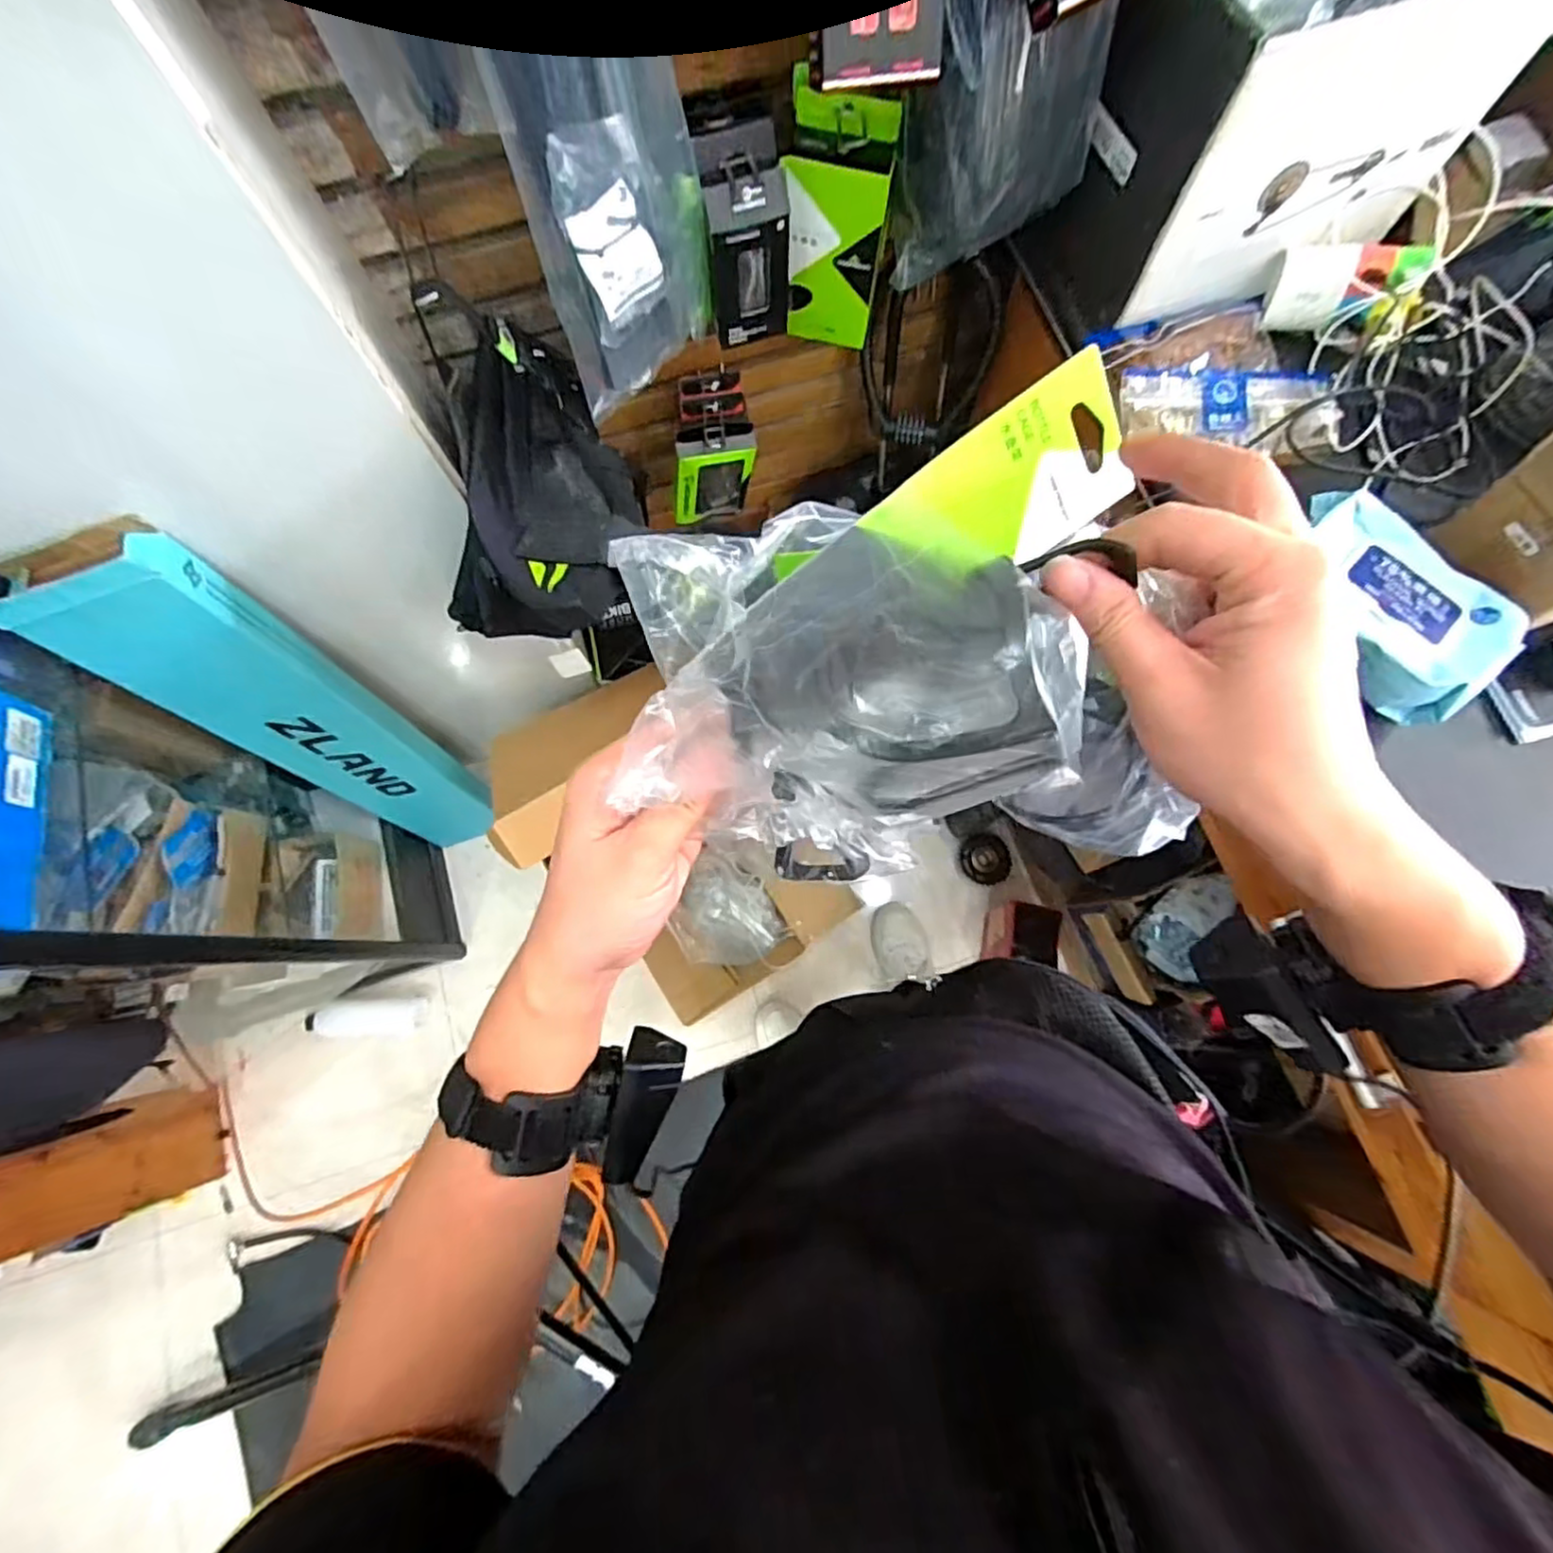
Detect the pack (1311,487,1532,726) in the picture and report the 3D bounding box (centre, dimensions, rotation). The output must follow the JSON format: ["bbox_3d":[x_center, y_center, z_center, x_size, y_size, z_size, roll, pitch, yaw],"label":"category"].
[{"bbox_3d":[0.516,-0.147,0.580,0.127,0.059,0.199,-35,78,-8],"label":"pack"}]

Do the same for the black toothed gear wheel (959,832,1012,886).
[{"bbox_3d":[0.432,0.171,1.420,0.093,0.040,0.102,-10,76,-2],"label":"black toothed gear wheel"}]

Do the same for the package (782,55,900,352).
[{"bbox_3d":[0.065,-0.551,0.695,0.103,0.229,0.055,13,76,4],"label":"package"}]

